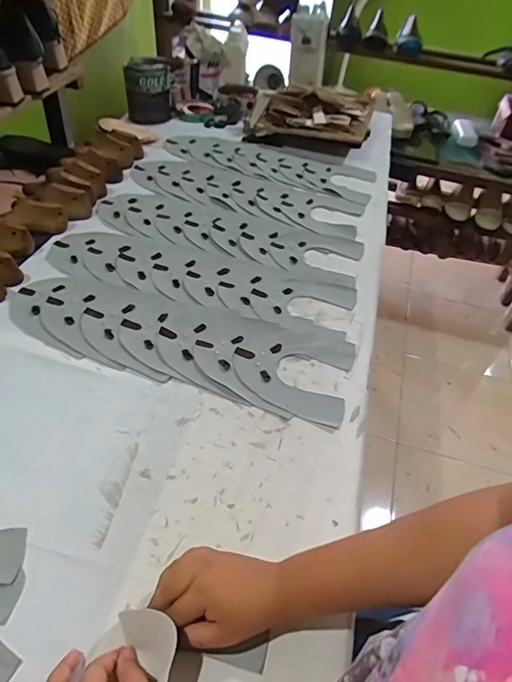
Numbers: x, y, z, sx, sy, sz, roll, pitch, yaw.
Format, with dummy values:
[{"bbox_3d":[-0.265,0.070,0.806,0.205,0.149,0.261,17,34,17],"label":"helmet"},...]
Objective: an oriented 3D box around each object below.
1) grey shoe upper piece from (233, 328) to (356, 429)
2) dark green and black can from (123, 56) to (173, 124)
[{"bbox_3d":[0.052,0.034,0.651,0.160,0.006,0.163,16,47,8],"label":"grey shoe upper piece"},{"bbox_3d":[-0.264,-0.624,1.149,0.117,0.136,0.097,-6,48,-13],"label":"dark green and black can"}]

